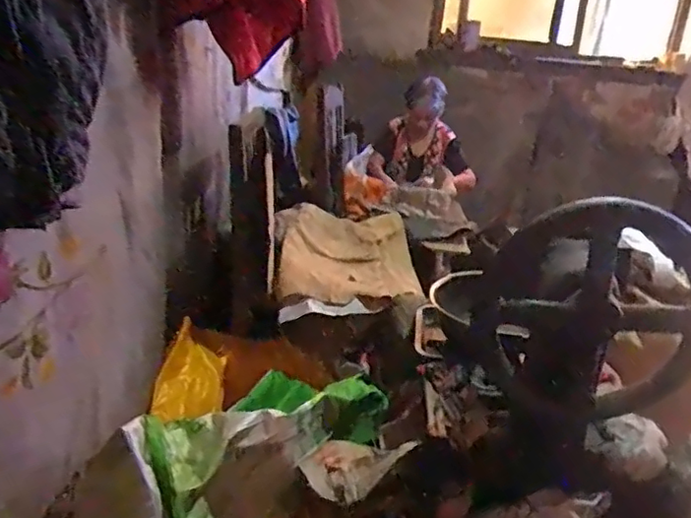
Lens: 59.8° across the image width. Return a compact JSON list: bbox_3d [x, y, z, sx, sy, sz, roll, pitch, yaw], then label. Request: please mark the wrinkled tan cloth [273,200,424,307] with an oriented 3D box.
[{"bbox_3d":[0.006,-0.014,1.732,0.412,0.137,0.563,4,18,-3],"label":"wrinkled tan cloth"}]

